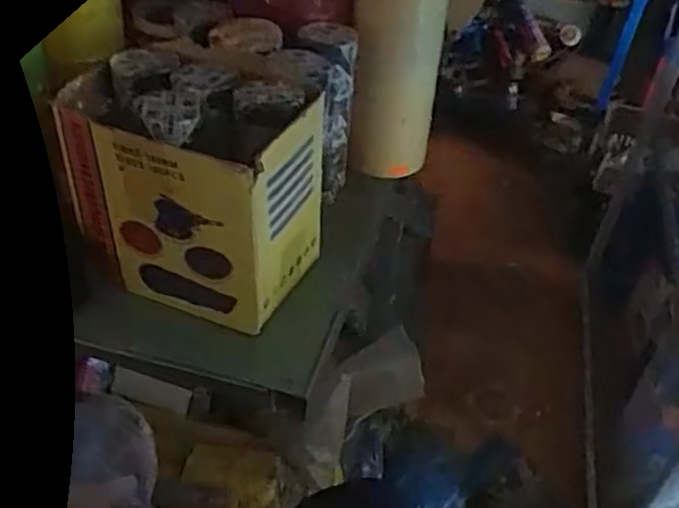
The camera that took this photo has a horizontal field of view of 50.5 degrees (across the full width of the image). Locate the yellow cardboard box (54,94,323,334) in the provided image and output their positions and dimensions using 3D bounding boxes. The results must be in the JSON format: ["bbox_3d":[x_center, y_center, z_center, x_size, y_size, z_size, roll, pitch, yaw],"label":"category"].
[{"bbox_3d":[-0.120,-0.054,0.621,0.179,0.164,0.119,16,43,11],"label":"yellow cardboard box"}]

